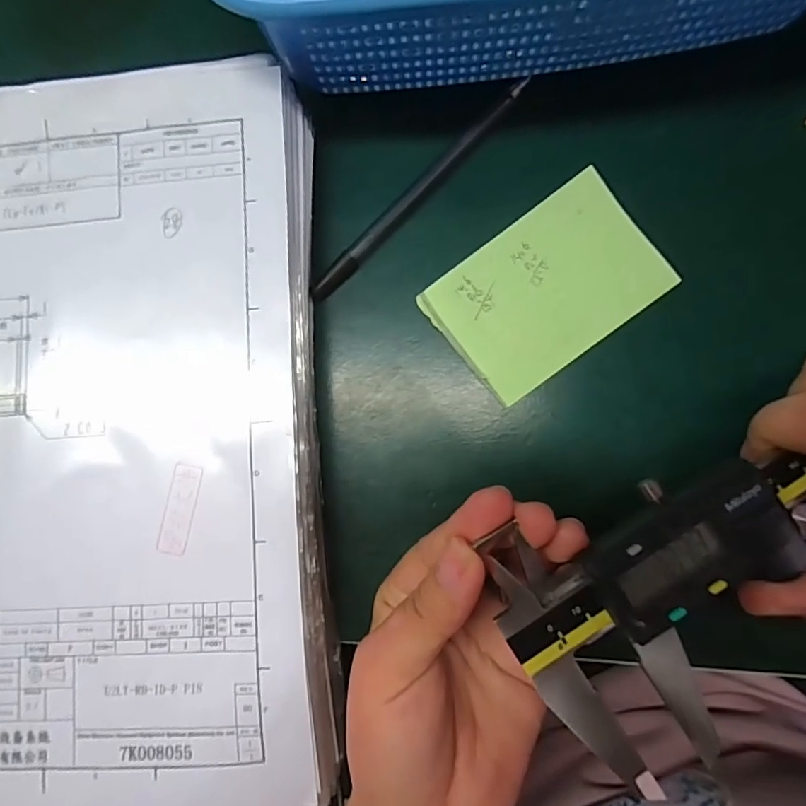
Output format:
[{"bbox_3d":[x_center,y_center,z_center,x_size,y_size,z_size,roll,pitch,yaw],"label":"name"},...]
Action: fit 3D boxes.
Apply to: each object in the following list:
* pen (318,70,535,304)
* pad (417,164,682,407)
[{"bbox_3d":[0.007,-0.099,0.233,0.008,0.014,0.136,44,90,6],"label":"pen"},{"bbox_3d":[0.065,-0.052,0.226,0.096,0.011,0.066,-37,84,1],"label":"pad"}]

